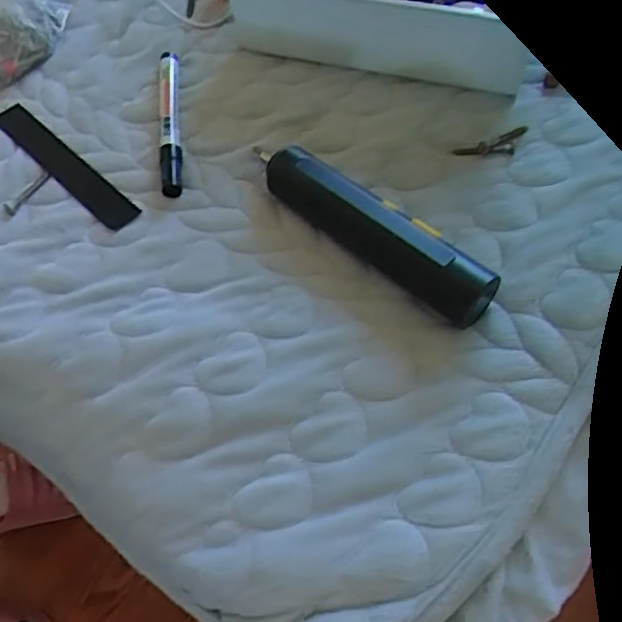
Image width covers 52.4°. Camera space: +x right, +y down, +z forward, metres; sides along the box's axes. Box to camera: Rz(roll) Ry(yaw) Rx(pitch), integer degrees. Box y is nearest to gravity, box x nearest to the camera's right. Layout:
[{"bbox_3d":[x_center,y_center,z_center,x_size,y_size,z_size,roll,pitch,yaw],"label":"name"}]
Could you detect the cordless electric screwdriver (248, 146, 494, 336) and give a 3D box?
[{"bbox_3d":[0.035,-0.052,0.383,0.167,0.034,0.030,39,69,22],"label":"cordless electric screwdriver"}]

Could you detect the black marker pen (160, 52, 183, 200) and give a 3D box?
[{"bbox_3d":[-0.101,-0.136,0.455,0.015,0.015,0.132,-8,60,-2],"label":"black marker pen"}]

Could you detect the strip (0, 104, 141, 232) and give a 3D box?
[{"bbox_3d":[-0.174,-0.103,0.447,0.152,0.005,0.025,40,69,22],"label":"strip"}]

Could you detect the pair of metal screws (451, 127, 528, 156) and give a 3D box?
[{"bbox_3d":[0.123,-0.111,0.428,0.051,0.006,0.015,-17,61,-7],"label":"pair of metal screws"}]

